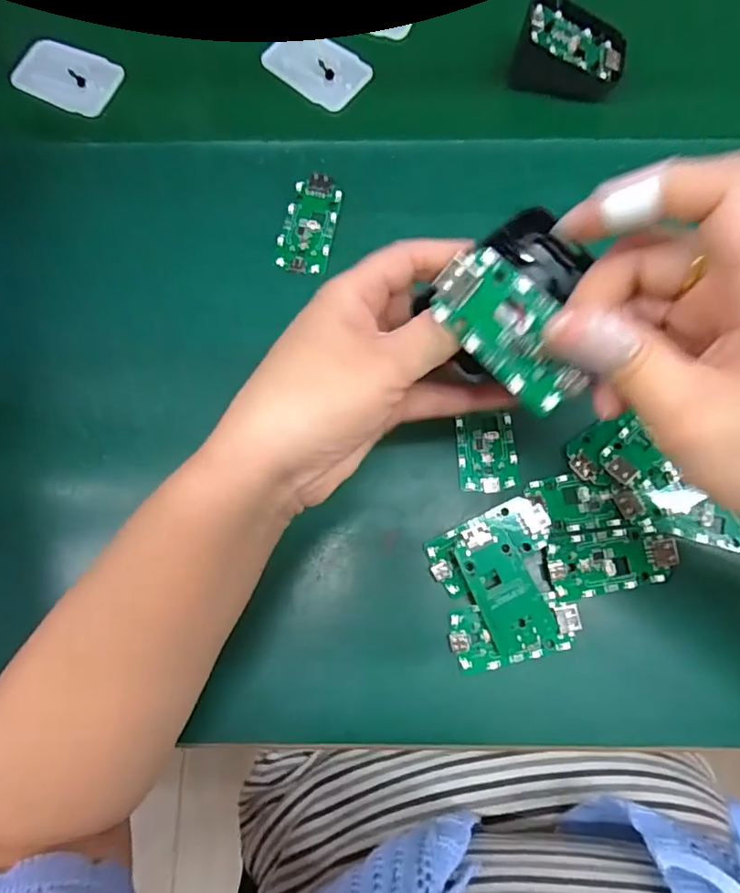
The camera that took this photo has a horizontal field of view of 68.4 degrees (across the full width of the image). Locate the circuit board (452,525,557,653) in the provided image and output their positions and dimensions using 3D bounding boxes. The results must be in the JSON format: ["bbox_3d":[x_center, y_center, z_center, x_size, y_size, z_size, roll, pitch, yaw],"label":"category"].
[{"bbox_3d":[0.069,0.069,0.273,0.034,0.008,0.063,-22,78,-4],"label":"circuit board"}]

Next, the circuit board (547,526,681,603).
[{"bbox_3d":[0.123,0.058,0.276,0.063,0.006,0.030,-10,77,-2],"label":"circuit board"}]

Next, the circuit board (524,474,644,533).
[{"bbox_3d":[0.113,0.029,0.287,0.054,0.009,0.029,-6,77,-1],"label":"circuit board"}]

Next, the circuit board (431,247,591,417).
[{"bbox_3d":[0.051,-0.041,0.193,0.061,0.008,0.031,44,109,0],"label":"circuit board"}]

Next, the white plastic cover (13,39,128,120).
[{"bbox_3d":[-0.204,-0.248,0.365,0.071,0.006,0.045,27,79,6],"label":"white plastic cover"}]

